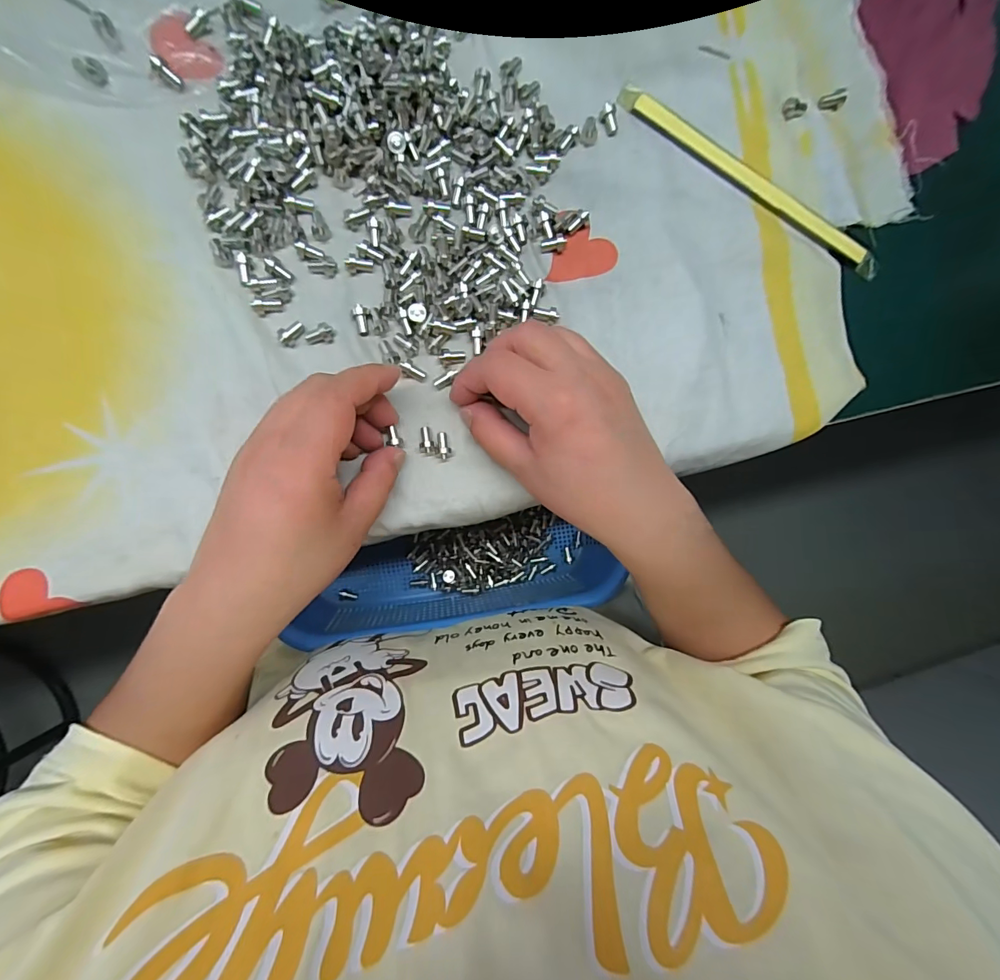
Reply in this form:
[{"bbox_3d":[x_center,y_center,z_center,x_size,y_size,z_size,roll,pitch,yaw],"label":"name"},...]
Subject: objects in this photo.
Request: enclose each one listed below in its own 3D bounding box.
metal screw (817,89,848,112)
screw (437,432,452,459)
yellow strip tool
[{"bbox_3d":[0.216,-0.253,0.289,0.017,0.006,0.011,-16,92,-7],"label":"metal screw"},{"bbox_3d":[-0.032,-0.026,0.257,0.008,0.005,0.016,-5,75,-7],"label":"screw"},{"bbox_3d":[0.161,-0.195,0.282,0.196,0.007,0.017,32,87,-6],"label":"yellow strip tool"}]

